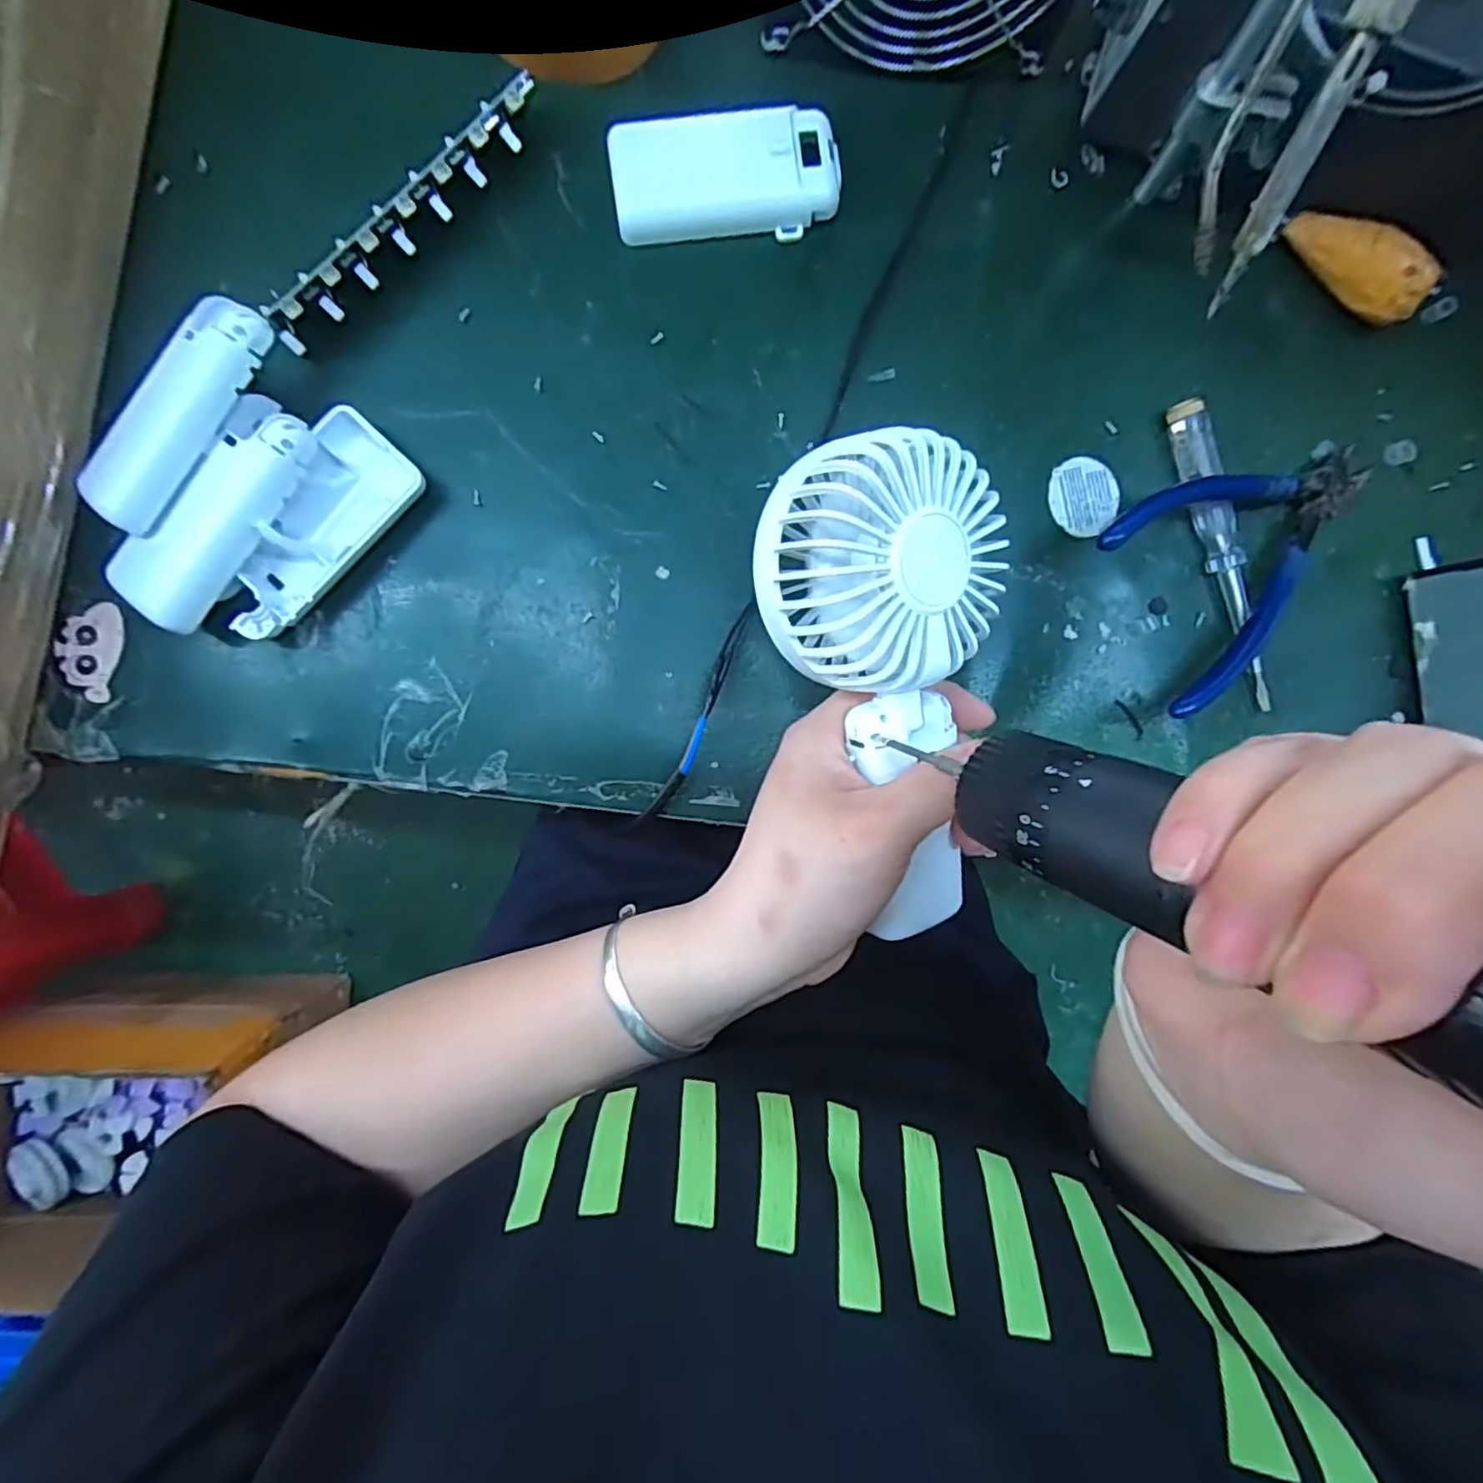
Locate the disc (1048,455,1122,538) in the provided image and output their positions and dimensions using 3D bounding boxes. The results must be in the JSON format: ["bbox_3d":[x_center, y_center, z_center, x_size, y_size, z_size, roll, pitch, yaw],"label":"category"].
[{"bbox_3d":[0.153,-0.109,0.294,0.032,0.004,0.034,0,92,-3],"label":"disc"}]

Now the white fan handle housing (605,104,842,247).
[{"bbox_3d":[-0.006,-0.236,0.277,0.092,0.017,0.044,-7,92,-3],"label":"white fan handle housing"}]

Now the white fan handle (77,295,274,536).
[{"bbox_3d":[-0.212,-0.124,0.249,0.030,0.015,0.093,31,90,-4],"label":"white fan handle"}]

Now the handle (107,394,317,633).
[{"bbox_3d":[-0.204,-0.088,0.261,0.036,0.022,0.094,40,89,-4],"label":"handle"}]

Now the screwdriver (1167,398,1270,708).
[{"bbox_3d":[0.213,-0.082,0.294,0.015,0.013,0.138,-16,93,-3],"label":"screwdriver"}]

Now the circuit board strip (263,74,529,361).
[{"bbox_3d":[-0.133,-0.208,0.263,0.136,0.020,0.015,-45,94,-1],"label":"circuit board strip"}]

